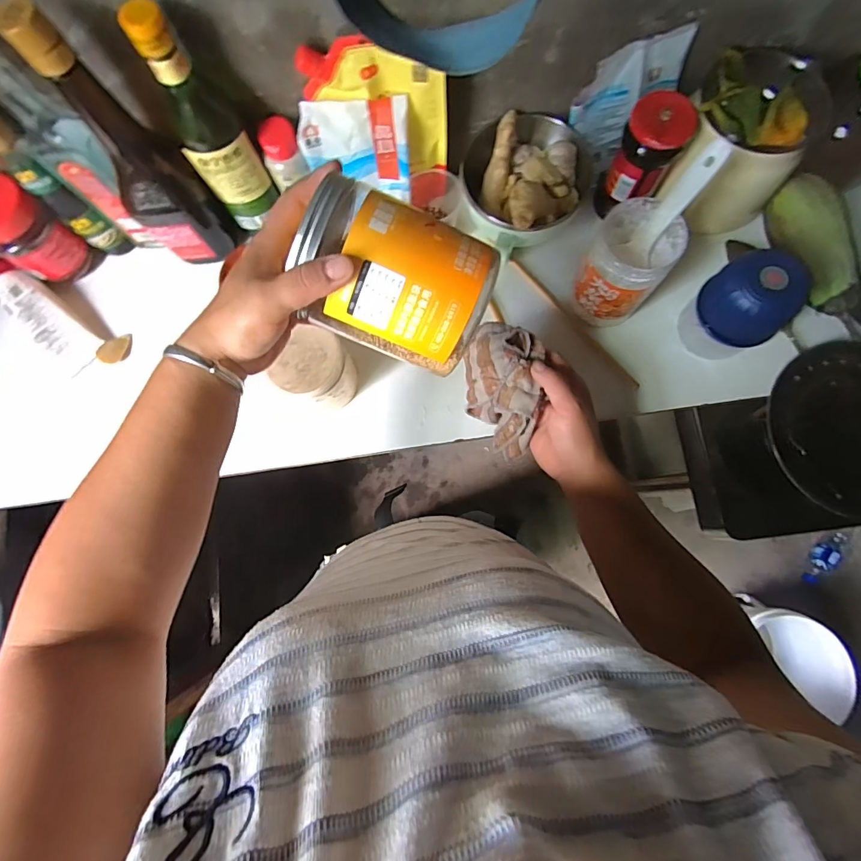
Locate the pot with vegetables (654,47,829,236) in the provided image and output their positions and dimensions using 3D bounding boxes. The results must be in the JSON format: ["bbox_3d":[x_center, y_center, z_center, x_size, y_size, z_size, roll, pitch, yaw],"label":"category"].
[{"bbox_3d":[0.344,-0.319,0.501,0.133,0.138,0.127,0,80,-1],"label":"pot with vegetables"}]

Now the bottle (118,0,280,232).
[{"bbox_3d":[-0.218,-0.293,0.441,0.054,0.201,0.055,39,82,6],"label":"bottle"}]

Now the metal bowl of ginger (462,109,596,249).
[{"bbox_3d":[0.110,-0.301,0.524,0.157,0.086,0.144,0,80,-1],"label":"metal bowl of ginger"}]

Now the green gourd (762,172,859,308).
[{"bbox_3d":[0.437,-0.217,0.509,0.051,0.051,0.143,-15,81,-3],"label":"green gourd"}]

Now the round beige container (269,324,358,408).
[{"bbox_3d":[-0.122,-0.063,0.498,0.065,0.095,0.077,28,81,4],"label":"round beige container"}]

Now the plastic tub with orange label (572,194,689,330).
[{"bbox_3d":[0.209,-0.180,0.497,0.082,0.122,0.086,0,80,-1],"label":"plastic tub with orange label"}]

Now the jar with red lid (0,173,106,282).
[{"bbox_3d":[-0.479,-0.234,0.533,0.072,0.108,0.076,0,80,-1],"label":"jar with red lid"}]

